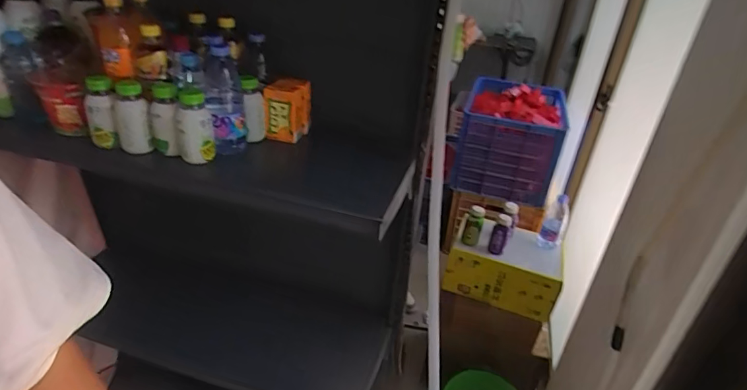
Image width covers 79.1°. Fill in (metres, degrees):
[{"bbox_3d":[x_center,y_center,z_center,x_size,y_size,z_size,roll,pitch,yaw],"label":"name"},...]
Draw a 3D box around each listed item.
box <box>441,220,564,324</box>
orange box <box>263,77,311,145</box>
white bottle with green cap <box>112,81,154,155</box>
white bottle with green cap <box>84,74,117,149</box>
[{"bbox_3d":[0.446,0.248,1.540,0.347,0.198,0.208,17,32,20],"label":"box"},{"bbox_3d":[-0.176,-0.174,0.935,0.079,0.108,0.078,13,31,12],"label":"orange box"},{"bbox_3d":[-0.434,-0.135,0.812,0.051,0.123,0.046,-14,35,-29],"label":"white bottle with green cap"},{"bbox_3d":[-0.490,-0.149,0.813,0.047,0.127,0.045,-14,35,-29],"label":"white bottle with green cap"}]

